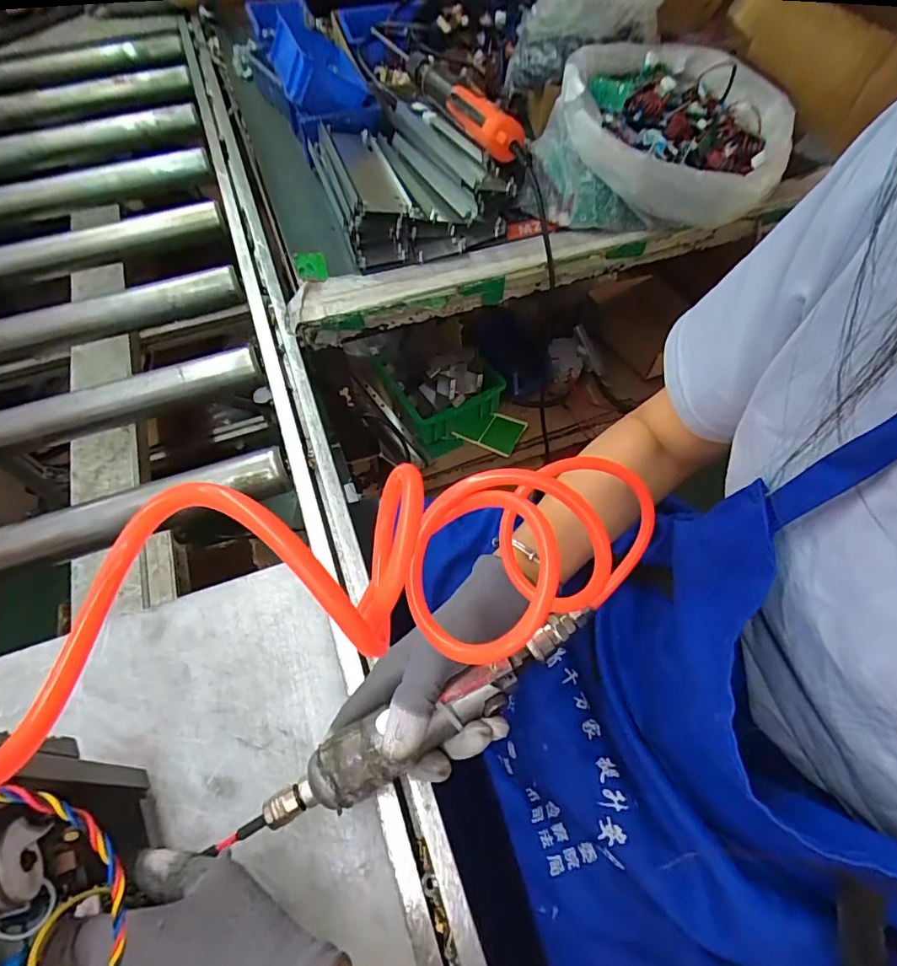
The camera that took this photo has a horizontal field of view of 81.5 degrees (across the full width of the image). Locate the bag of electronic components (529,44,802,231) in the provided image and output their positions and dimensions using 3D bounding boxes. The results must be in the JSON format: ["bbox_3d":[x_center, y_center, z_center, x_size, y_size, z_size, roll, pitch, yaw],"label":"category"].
[{"bbox_3d":[0.261,-0.418,0.632,0.262,0.103,0.275,22,62,12],"label":"bag of electronic components"}]

